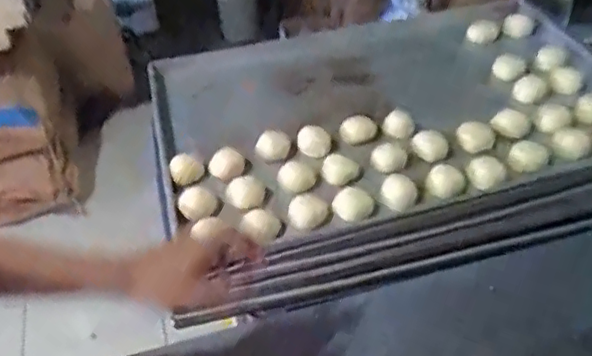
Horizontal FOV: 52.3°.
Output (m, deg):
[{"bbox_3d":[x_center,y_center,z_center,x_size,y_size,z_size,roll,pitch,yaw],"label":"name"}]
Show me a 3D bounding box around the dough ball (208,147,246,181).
[{"bbox_3d":[-0.092,-0.021,0.834,0.046,0.029,0.042,-2,40,2],"label":"dough ball"}]

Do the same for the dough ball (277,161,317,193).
[{"bbox_3d":[0.001,-0.003,0.822,0.049,0.031,0.038,-2,40,3],"label":"dough ball"}]

